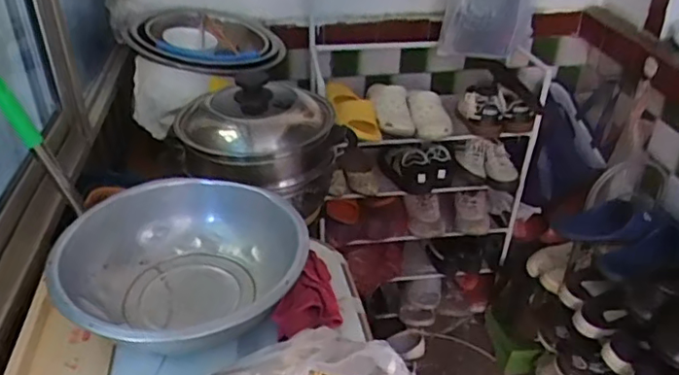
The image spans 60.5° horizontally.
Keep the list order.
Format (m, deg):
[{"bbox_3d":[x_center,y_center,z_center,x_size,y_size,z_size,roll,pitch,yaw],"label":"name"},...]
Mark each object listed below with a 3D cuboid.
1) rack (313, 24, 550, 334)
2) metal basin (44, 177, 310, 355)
[{"bbox_3d":[0.262,-0.012,1.889,0.645,0.890,0.389,-4,35,-6],"label":"rack"},{"bbox_3d":[-0.208,0.124,0.802,0.309,0.130,0.310,0,34,0],"label":"metal basin"}]

